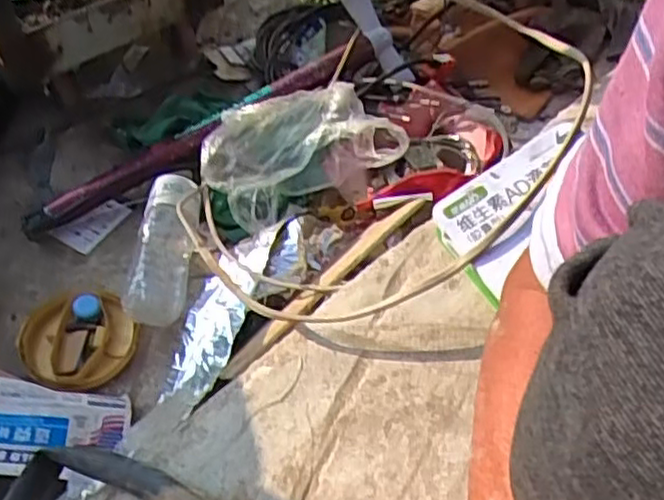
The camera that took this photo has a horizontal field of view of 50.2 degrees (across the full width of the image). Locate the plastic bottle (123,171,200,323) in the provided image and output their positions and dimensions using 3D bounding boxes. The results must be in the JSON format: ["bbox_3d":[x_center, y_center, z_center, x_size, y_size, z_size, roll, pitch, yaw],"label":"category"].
[{"bbox_3d":[-0.203,-0.004,0.862,0.066,0.052,0.197,5,50,1],"label":"plastic bottle"}]

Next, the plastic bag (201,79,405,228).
[{"bbox_3d":[-0.047,-0.125,0.923,0.234,0.103,0.180,-23,55,-21],"label":"plastic bag"}]

